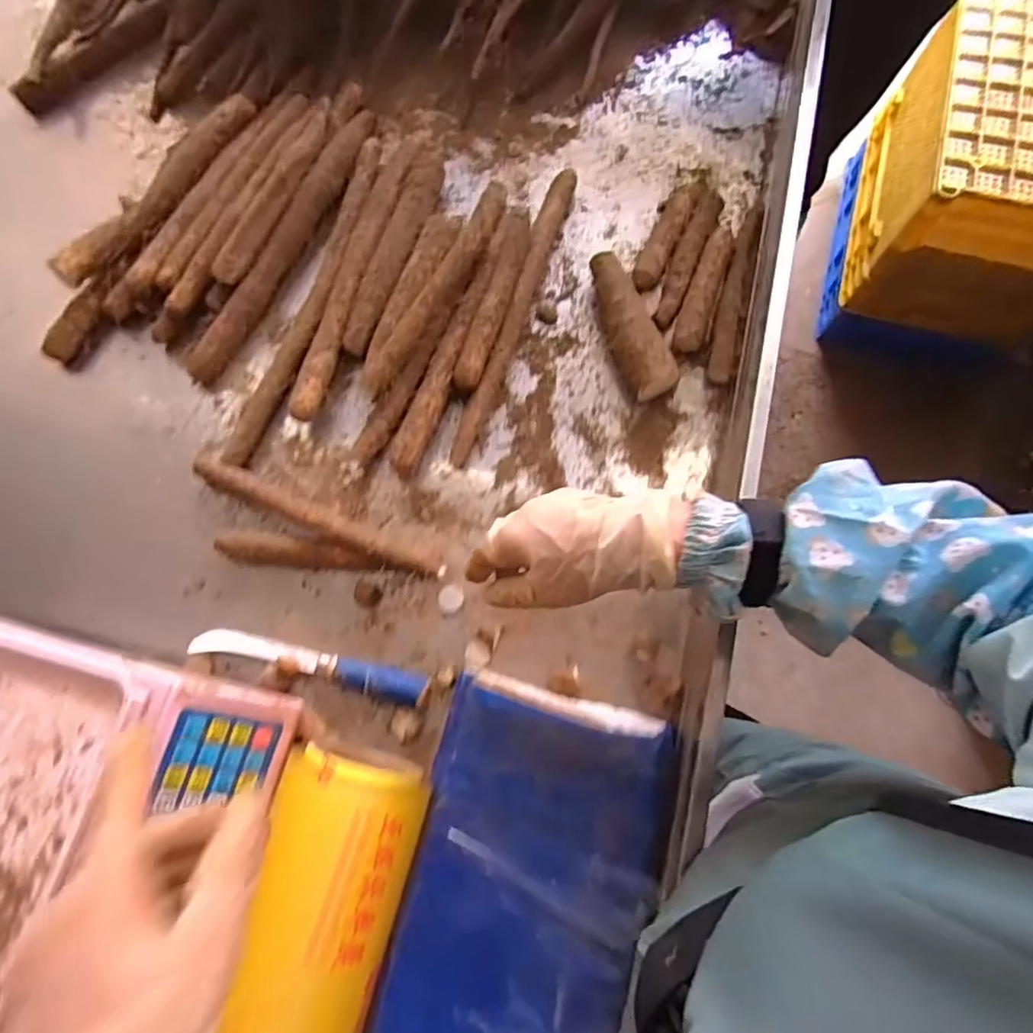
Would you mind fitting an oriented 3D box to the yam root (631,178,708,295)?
[{"bbox_3d":[0.152,-0.285,0.599,0.029,0.027,0.147,26,77,8],"label":"yam root"}]

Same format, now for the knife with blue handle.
[{"bbox_3d":[-0.173,0.121,0.495,0.204,0.026,0.023,11,75,4],"label":"knife with blue handle"}]

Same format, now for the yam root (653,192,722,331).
[{"bbox_3d":[0.167,-0.251,0.589,0.027,0.027,0.151,24,76,8],"label":"yam root"}]

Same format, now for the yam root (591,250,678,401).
[{"bbox_3d":[0.105,-0.178,0.565,0.043,0.039,0.154,-17,75,-3],"label":"yam root"}]

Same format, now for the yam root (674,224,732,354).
[{"bbox_3d":[0.182,-0.221,0.570,0.028,0.029,0.147,21,76,7],"label":"yam root"}]

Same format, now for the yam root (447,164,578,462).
[{"bbox_3d":[-0.001,-0.201,0.581,0.027,0.027,0.327,17,76,6],"label":"yam root"}]

